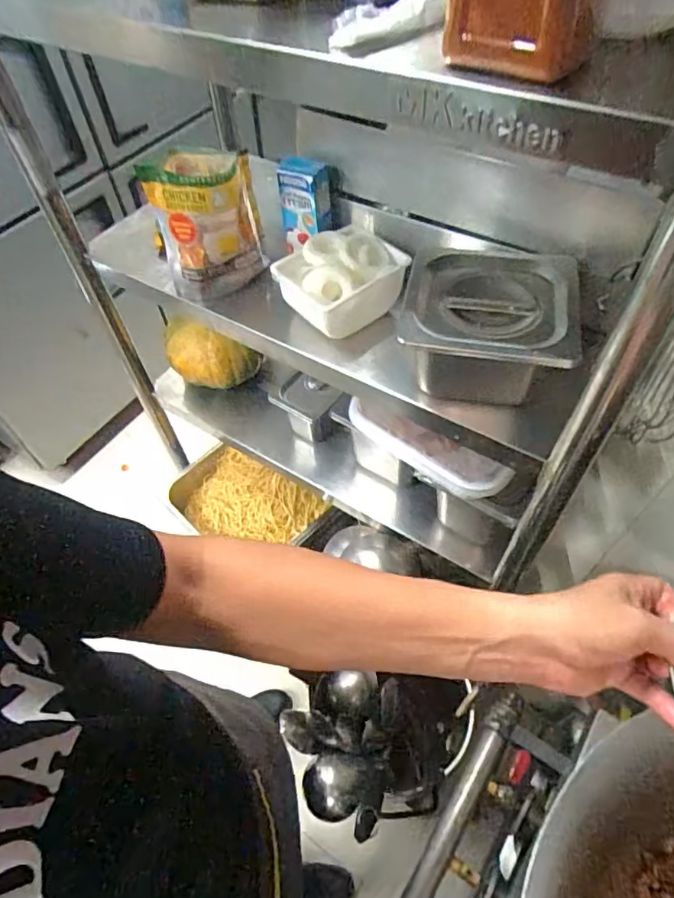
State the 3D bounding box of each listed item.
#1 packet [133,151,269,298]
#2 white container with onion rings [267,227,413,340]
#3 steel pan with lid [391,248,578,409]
[{"bbox_3d":[-0.169,-0.297,0.702,0.115,0.155,0.111,9,55,9],"label":"packet"},{"bbox_3d":[0.003,-0.210,0.667,0.143,0.068,0.120,-30,58,-18],"label":"white container with onion rings"},{"bbox_3d":[0.164,-0.123,0.588,0.180,0.108,0.196,11,55,10],"label":"steel pan with lid"}]

